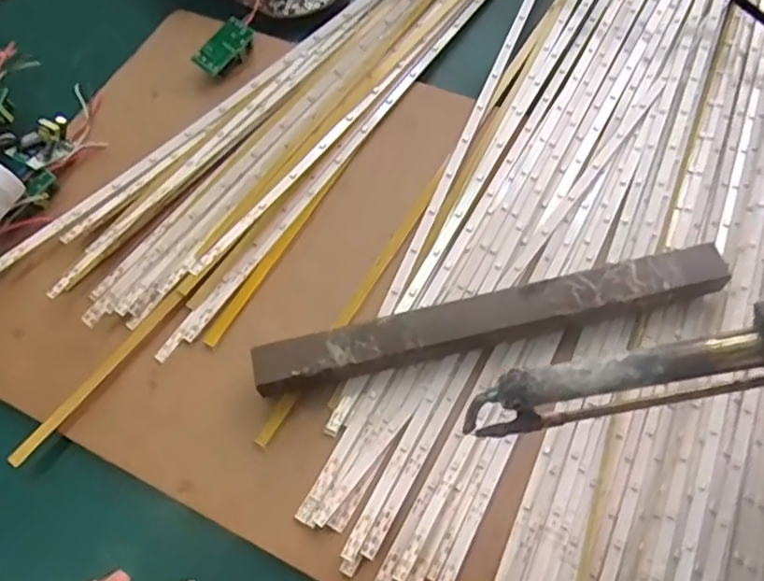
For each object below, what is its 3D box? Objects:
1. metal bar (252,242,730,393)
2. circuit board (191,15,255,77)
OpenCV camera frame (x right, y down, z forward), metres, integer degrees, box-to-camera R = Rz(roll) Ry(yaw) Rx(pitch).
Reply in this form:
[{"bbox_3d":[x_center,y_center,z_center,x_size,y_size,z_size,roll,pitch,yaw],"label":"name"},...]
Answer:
[{"bbox_3d":[0.050,0.015,0.307,0.213,0.021,0.023,-13,63,-3],"label":"metal bar"},{"bbox_3d":[-0.096,-0.150,0.409,0.021,0.010,0.040,30,69,17],"label":"circuit board"}]

